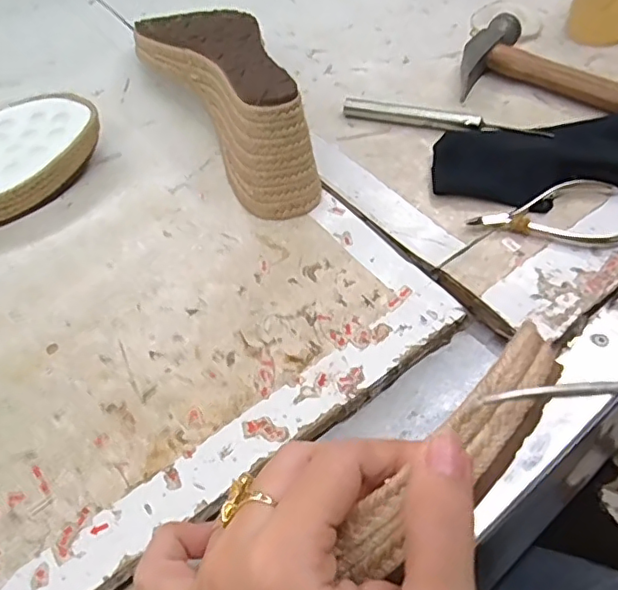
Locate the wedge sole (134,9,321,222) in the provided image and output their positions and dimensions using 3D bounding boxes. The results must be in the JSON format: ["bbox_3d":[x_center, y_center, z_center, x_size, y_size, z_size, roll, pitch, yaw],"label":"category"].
[{"bbox_3d":[-0.062,-0.155,0.404,0.087,0.069,0.236,-20,55,-12],"label":"wedge sole"}]

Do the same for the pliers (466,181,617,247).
[{"bbox_3d":[0.150,-0.048,0.350,0.100,0.008,0.050,-6,53,-2],"label":"pliers"}]

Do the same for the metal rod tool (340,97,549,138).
[{"bbox_3d":[0.098,-0.128,0.413,0.147,0.015,0.014,12,55,11],"label":"metal rod tool"}]

